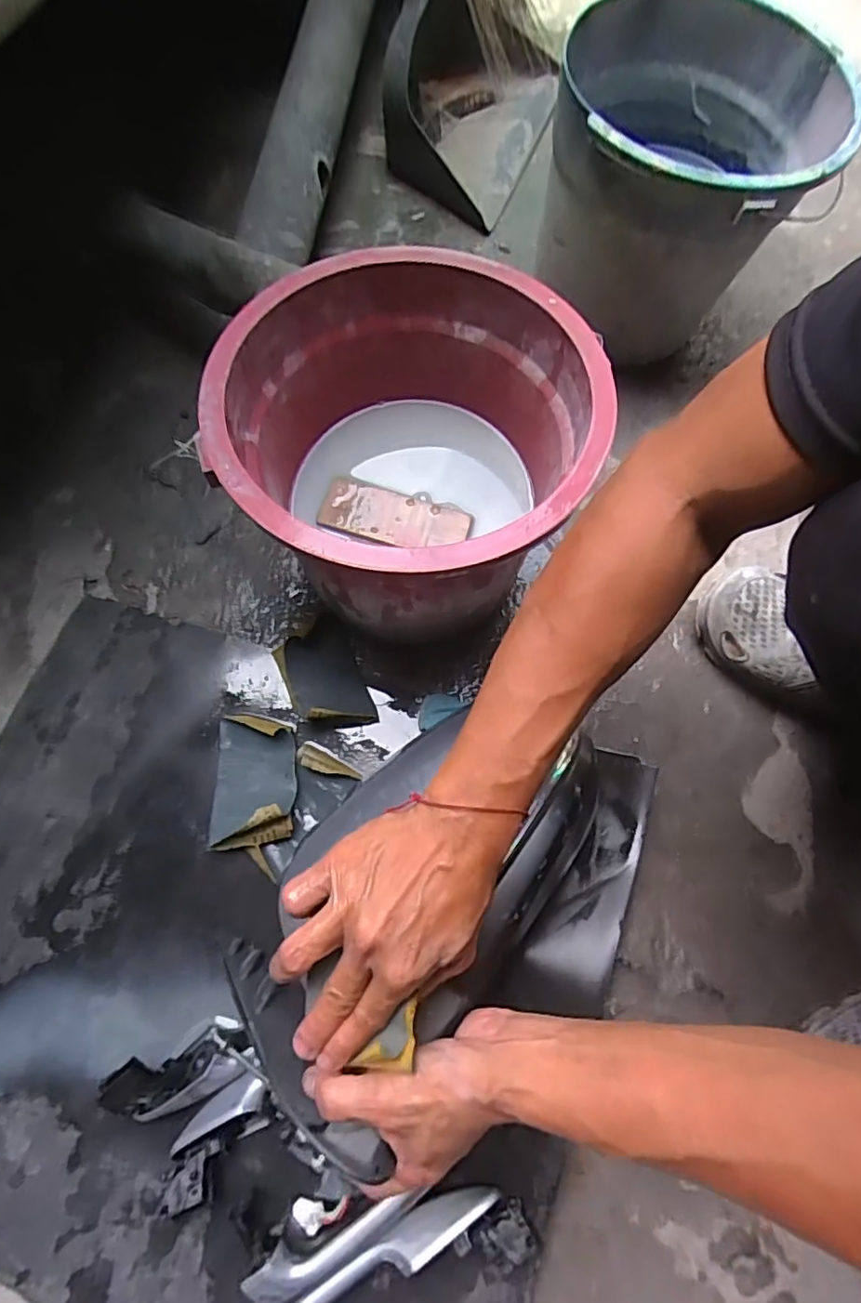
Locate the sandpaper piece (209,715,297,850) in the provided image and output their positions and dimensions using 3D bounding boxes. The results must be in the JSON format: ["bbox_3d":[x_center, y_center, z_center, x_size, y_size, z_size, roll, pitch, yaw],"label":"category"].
[{"bbox_3d":[-0.155,0.109,0.522,0.074,0.048,0.117,-2,76,0],"label":"sandpaper piece"}]

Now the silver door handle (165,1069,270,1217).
[{"bbox_3d":[-0.159,0.366,0.458,0.043,0.038,0.097,44,80,10],"label":"silver door handle"}]

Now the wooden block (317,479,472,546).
[{"bbox_3d":[-0.033,-0.119,0.535,0.131,0.015,0.047,19,77,5],"label":"wooden block"}]

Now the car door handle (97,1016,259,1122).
[{"bbox_3d":[-0.193,0.329,0.474,0.115,0.040,0.045,-21,77,-5],"label":"car door handle"}]

